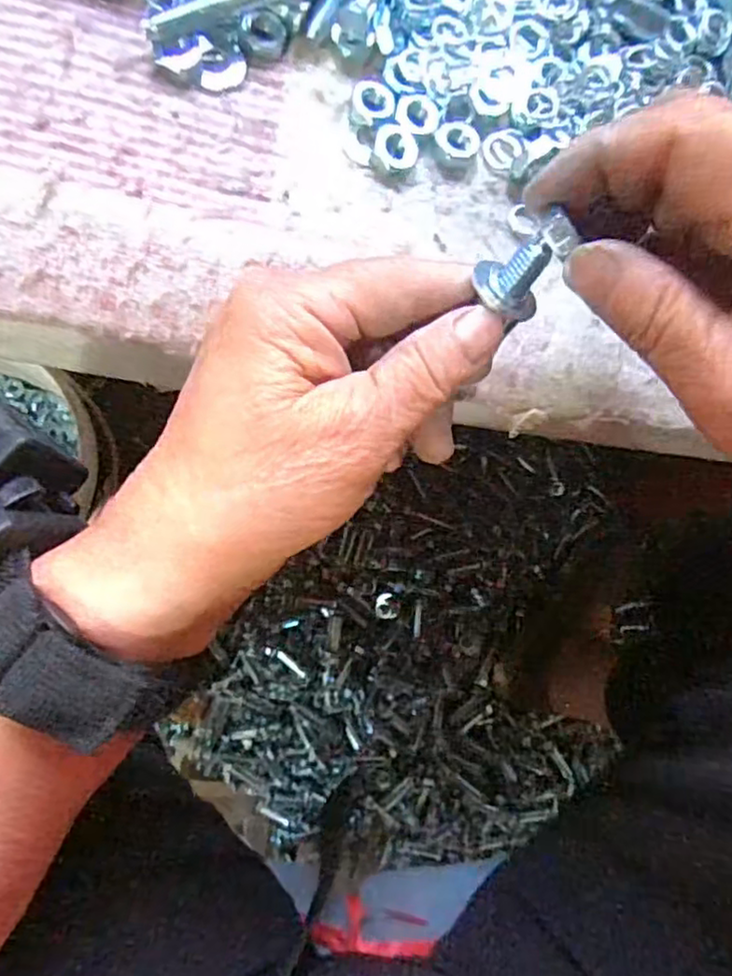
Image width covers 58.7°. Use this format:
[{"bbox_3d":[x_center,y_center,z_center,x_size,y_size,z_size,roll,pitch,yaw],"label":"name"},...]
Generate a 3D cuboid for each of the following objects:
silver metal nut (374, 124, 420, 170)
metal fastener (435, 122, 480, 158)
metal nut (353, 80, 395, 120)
[{"bbox_3d":[0.011,-0.126,0.239,0.016,0.004,0.018,17,80,-11],"label":"silver metal nut"},{"bbox_3d":[0.035,-0.132,0.246,0.017,0.004,0.013,-7,85,-15],"label":"metal fastener"},{"bbox_3d":[0.003,-0.143,0.239,0.015,0.004,0.015,2,83,-14],"label":"metal nut"}]

